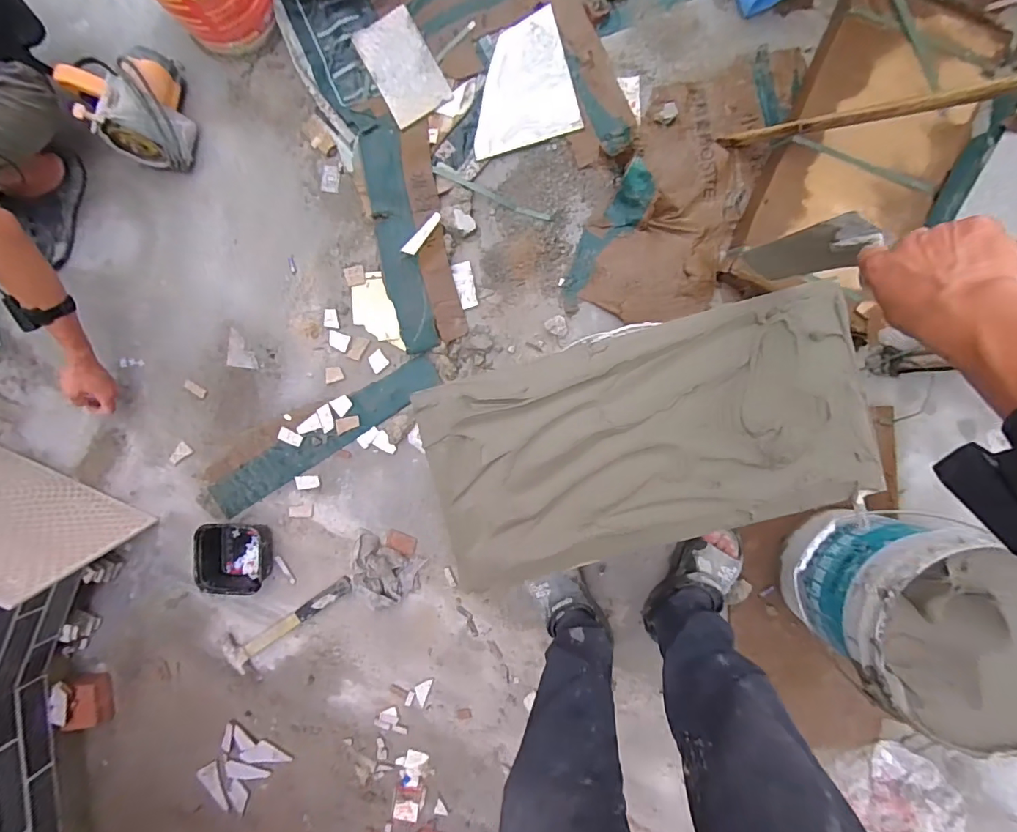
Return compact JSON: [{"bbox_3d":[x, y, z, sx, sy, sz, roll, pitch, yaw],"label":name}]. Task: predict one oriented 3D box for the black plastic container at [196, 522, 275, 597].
[{"bbox_3d":[-0.634,0.327,1.087,0.155,0.091,0.159,3,92,4],"label":"black plastic container"}]

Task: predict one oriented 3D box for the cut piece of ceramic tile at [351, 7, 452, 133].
[{"bbox_3d":[-0.231,-0.766,1.038,0.134,0.006,0.228,-27,89,5],"label":"cut piece of ceramic tile"}]

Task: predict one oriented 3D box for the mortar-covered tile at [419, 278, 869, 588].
[{"bbox_3d":[0.195,0.034,0.663,0.601,0.025,0.298,-15,95,2],"label":"mortar-covered tile"}]

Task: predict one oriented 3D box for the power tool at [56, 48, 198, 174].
[{"bbox_3d":[-0.808,-0.664,1.028,0.175,0.149,0.236,-15,90,5],"label":"power tool"}]

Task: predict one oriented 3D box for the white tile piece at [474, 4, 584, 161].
[{"bbox_3d":[0.017,-0.718,1.030,0.228,0.012,0.250,-15,95,3],"label":"white tile piece"}]

